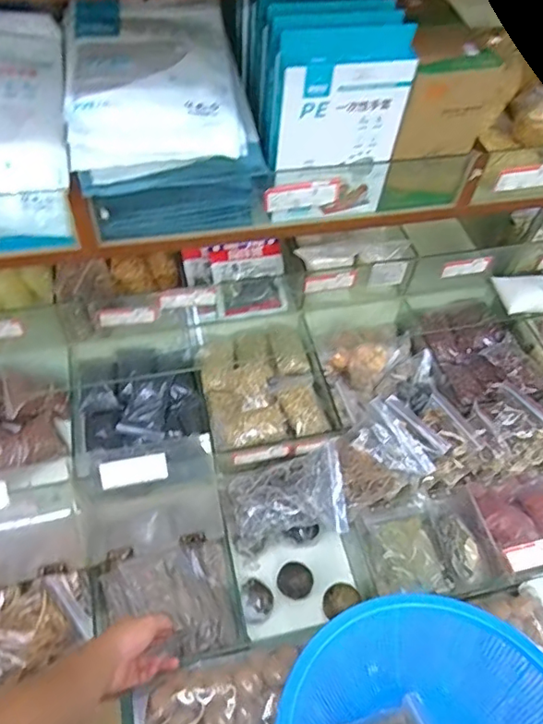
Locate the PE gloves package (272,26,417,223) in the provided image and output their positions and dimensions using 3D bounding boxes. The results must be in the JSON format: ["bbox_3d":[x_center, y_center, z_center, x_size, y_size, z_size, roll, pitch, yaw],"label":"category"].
[{"bbox_3d":[0.072,-0.250,0.612,0.136,0.204,0.028,-8,54,-10],"label":"PE gloves package"}]

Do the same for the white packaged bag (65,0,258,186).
[{"bbox_3d":[-0.127,-0.306,0.602,0.179,0.082,0.212,-8,55,-10],"label":"white packaged bag"}]

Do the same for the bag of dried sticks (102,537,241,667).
[{"bbox_3d":[-0.150,0.357,0.813,0.187,0.054,0.152,-11,55,-12],"label":"bag of dried sticks"}]

